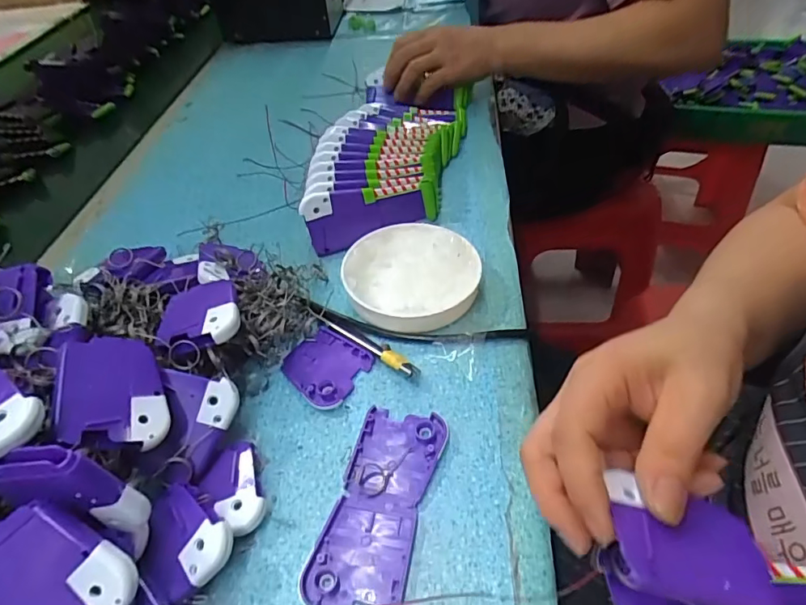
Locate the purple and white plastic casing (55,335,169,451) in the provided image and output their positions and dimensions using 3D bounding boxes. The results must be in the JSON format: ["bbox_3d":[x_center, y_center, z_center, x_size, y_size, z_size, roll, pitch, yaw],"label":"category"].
[{"bbox_3d":[-0.156,0.048,0.263,0.050,0.010,0.062,5,52,-39],"label":"purple and white plastic casing"}]

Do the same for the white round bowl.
[{"bbox_3d":[0.008,-0.021,0.388,0.105,0.029,0.102,-3,47,3],"label":"white round bowl"}]

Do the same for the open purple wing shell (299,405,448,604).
[{"bbox_3d":[-0.013,0.114,0.283,0.052,0.008,0.115,10,49,14],"label":"open purple wing shell"}]

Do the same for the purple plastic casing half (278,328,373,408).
[{"bbox_3d":[-0.056,0.045,0.349,0.059,0.007,0.051,29,56,28],"label":"purple plastic casing half"}]

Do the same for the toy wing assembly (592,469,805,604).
[{"bbox_3d":[0.146,0.116,0.200,0.130,0.045,0.061,8,47,0],"label":"toy wing assembly"}]

